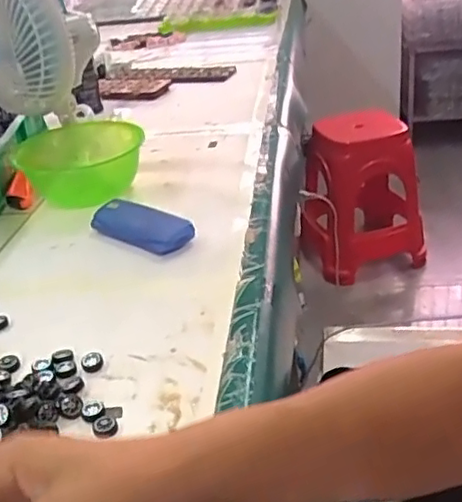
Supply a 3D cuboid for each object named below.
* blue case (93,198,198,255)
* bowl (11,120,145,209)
[{"bbox_3d":[-0.116,-0.030,0.793,0.144,0.037,0.050,17,36,35],"label":"blue case"},{"bbox_3d":[-0.225,-0.133,0.942,0.176,0.079,0.179,-5,29,3],"label":"bowl"}]

